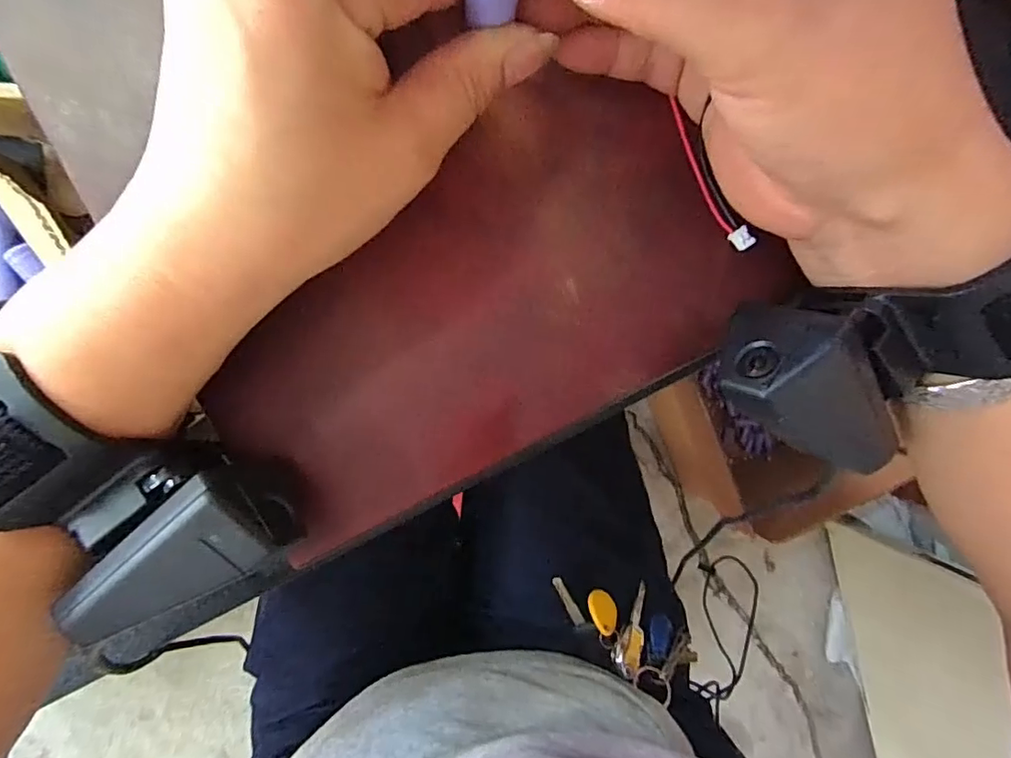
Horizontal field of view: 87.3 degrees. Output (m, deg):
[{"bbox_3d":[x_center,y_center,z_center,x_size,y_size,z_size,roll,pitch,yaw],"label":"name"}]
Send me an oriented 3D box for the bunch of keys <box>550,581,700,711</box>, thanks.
[{"bbox_3d":[0.090,0.194,0.399,0.115,0.023,0.073,23,53,-11],"label":"bunch of keys"}]

